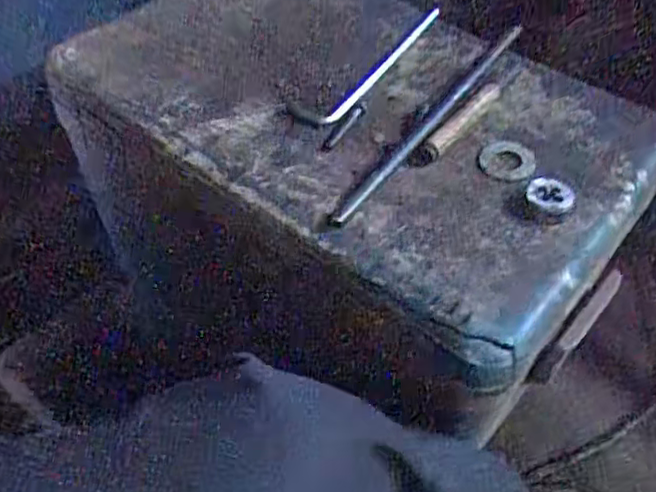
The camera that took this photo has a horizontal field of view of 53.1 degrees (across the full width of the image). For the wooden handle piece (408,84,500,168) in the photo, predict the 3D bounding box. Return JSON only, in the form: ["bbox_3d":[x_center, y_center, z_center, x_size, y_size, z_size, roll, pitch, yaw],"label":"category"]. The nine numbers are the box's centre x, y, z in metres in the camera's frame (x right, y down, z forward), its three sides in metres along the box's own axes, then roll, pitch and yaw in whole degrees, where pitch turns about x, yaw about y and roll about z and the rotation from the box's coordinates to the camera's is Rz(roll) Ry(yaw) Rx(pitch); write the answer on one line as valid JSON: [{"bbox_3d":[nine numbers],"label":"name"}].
[{"bbox_3d":[0.105,-0.097,0.529,0.015,0.016,0.115,37,55,23],"label":"wooden handle piece"}]

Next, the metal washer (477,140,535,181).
[{"bbox_3d":[0.142,-0.067,0.519,0.041,0.007,0.041,2,51,-3],"label":"metal washer"}]

